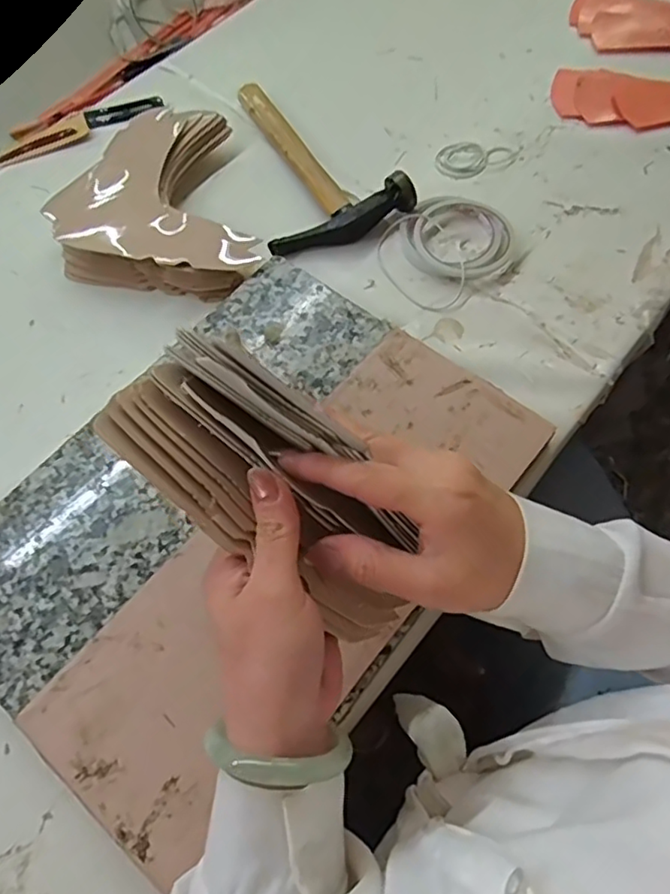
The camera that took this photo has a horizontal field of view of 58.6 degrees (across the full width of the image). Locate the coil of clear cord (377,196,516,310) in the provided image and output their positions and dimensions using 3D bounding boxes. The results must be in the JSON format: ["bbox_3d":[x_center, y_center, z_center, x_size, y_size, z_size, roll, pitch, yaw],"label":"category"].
[{"bbox_3d":[0.099,-0.183,0.537,0.123,0.016,0.097,-41,71,-17],"label":"coil of clear cord"}]

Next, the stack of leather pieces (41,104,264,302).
[{"bbox_3d":[-0.171,-0.220,0.549,0.174,0.050,0.208,-16,66,-7],"label":"stack of leather pieces"}]

